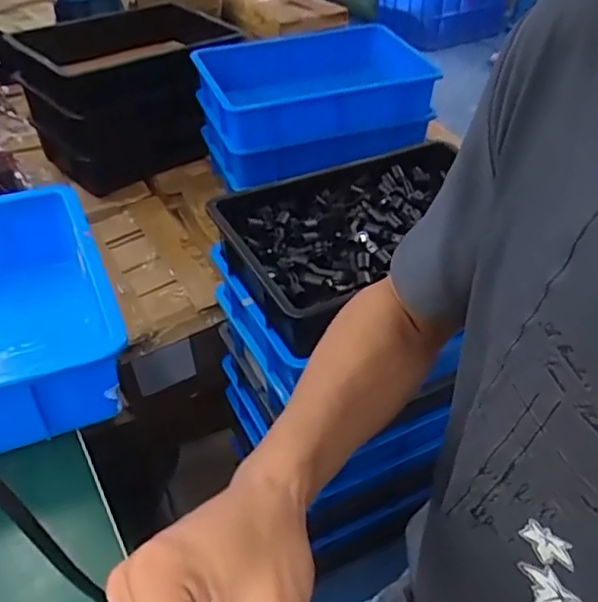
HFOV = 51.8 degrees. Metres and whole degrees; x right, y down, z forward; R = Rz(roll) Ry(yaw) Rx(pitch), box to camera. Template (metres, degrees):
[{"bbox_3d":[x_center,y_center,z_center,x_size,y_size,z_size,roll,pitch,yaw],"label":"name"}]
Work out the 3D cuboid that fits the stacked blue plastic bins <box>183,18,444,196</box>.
[{"bbox_3d":[0.019,-0.387,1.219,0.396,0.168,0.292,-16,43,-17],"label":"stacked blue plastic bins"}]

